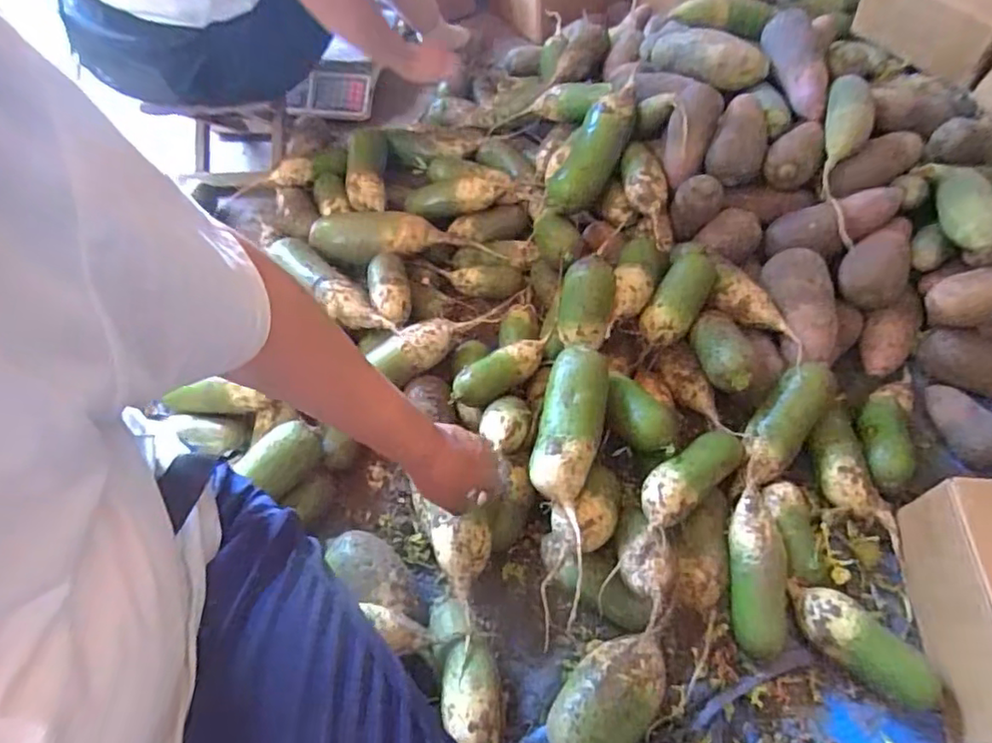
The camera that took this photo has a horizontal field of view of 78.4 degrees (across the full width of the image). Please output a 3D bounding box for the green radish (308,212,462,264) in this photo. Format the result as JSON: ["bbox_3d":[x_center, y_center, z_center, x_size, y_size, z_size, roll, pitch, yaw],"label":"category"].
[{"bbox_3d":[-0.180,-0.207,0.970,0.222,0.068,0.073,0,53,4],"label":"green radish"}]

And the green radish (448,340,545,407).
[{"bbox_3d":[0.006,0.003,0.796,0.143,0.046,0.047,-27,56,-15],"label":"green radish"}]

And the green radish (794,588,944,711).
[{"bbox_3d":[0.375,0.278,0.617,0.139,0.047,0.056,36,63,27],"label":"green radish"}]

